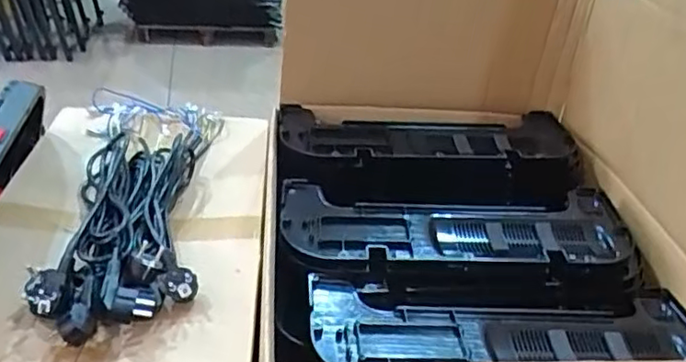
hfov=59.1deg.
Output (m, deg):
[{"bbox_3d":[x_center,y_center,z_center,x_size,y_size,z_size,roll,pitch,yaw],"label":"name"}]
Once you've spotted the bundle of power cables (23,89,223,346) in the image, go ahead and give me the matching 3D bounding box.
[{"bbox_3d":[-0.267,0.007,0.804,0.189,0.047,0.509,0,34,-11],"label":"bundle of power cables"}]

